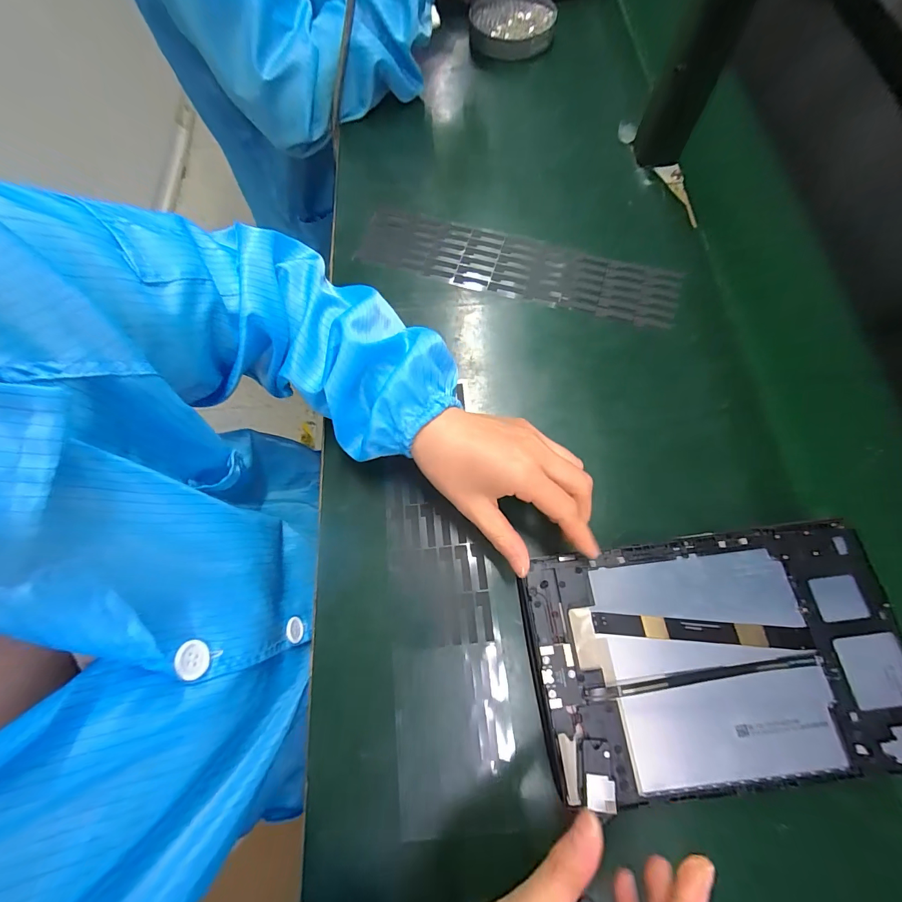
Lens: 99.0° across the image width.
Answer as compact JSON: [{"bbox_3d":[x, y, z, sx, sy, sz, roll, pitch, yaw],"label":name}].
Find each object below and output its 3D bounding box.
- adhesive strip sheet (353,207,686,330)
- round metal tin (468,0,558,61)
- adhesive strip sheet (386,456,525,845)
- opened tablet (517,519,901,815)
[{"bbox_3d":[0.065,-0.197,0.407,0.333,0.004,0.081,16,73,8],"label":"adhesive strip sheet"},{"bbox_3d":[0.085,-0.602,0.539,0.119,0.035,0.117,-8,71,0],"label":"round metal tin"},{"bbox_3d":[-0.005,0.134,0.295,0.082,0.007,0.251,-6,72,-1],"label":"adhesive strip sheet"},{"bbox_3d":[0.180,0.135,0.259,0.244,0.007,0.149,-7,71,0],"label":"opened tablet"}]

